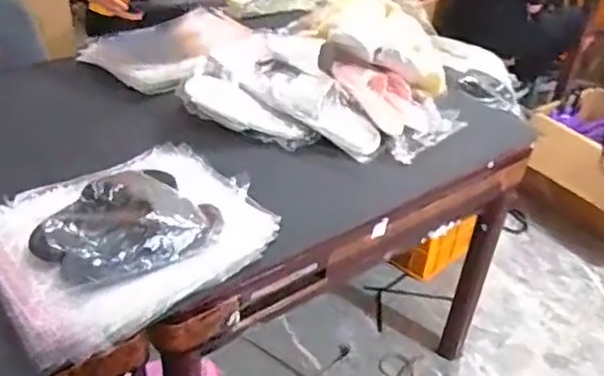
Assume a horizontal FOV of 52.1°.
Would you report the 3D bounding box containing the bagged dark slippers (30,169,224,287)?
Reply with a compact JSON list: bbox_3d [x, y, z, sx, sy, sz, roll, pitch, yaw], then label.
[{"bbox_3d":[-0.294,0.044,1.031,0.276,0.085,0.221,-23,43,-32],"label":"bagged dark slippers"}]

